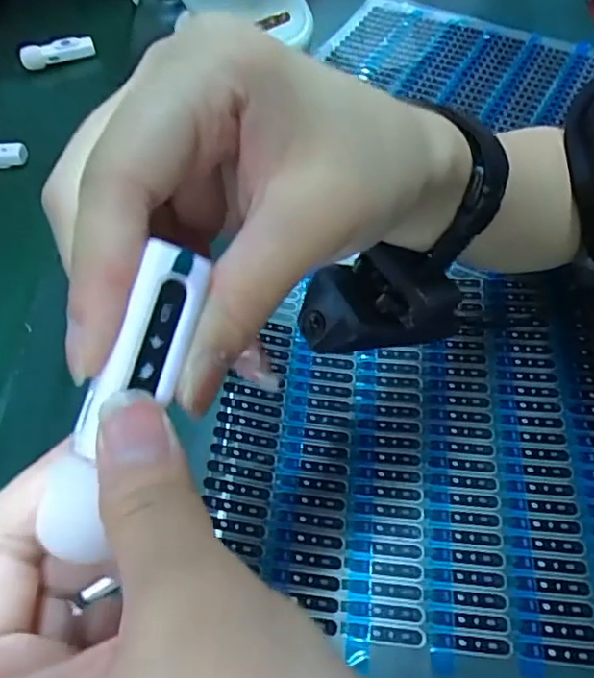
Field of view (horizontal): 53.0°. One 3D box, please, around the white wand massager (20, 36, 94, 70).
[{"bbox_3d":[-0.214,-0.256,0.531,0.064,0.017,0.013,-21,57,-10],"label":"white wand massager"}]

